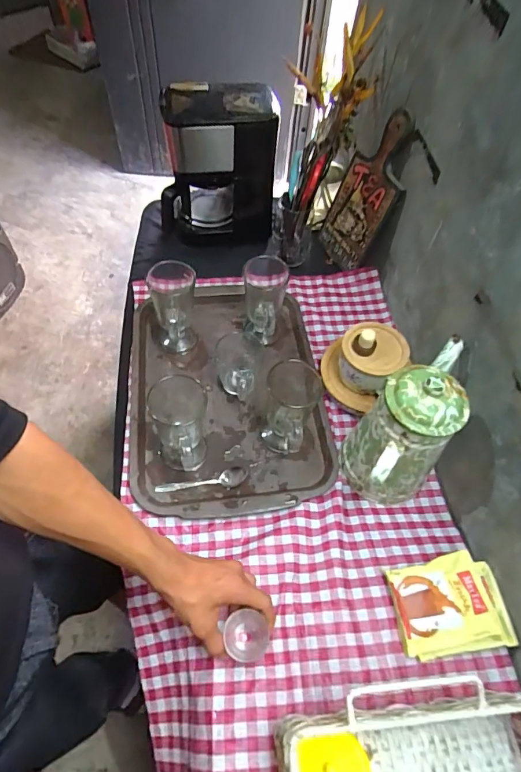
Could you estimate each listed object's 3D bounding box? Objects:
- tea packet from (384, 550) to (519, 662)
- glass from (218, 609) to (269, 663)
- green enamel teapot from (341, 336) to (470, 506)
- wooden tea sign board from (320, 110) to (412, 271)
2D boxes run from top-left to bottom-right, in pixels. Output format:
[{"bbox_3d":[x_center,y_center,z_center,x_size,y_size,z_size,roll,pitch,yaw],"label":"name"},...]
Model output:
[{"bbox_3d":[0.225,0.262,0.510,0.131,0.028,0.099,-6,58,-7],"label":"tea packet"},{"bbox_3d":[-0.019,0.278,0.468,0.048,0.047,0.047,-9,58,-9],"label":"glass"},{"bbox_3d":[0.199,0.055,0.566,0.213,0.199,0.120,-38,67,-24],"label":"green enamel teapot"},{"bbox_3d":[0.199,-0.359,0.800,0.029,0.269,0.126,-11,59,-34],"label":"wooden tea sign board"}]

